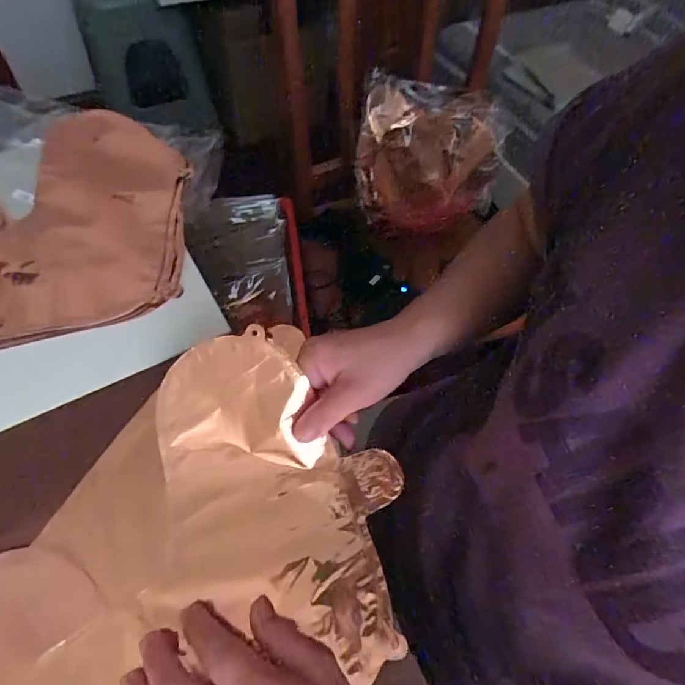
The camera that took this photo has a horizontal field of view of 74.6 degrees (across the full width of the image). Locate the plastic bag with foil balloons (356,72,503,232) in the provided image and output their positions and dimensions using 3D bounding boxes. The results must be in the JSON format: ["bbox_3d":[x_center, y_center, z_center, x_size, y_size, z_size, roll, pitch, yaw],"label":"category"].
[{"bbox_3d":[0.174,-0.376,0.899,0.284,0.065,0.294,0,97,-12],"label":"plastic bag with foil balloons"}]

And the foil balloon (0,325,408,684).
[{"bbox_3d":[-0.127,0.196,0.245,0.407,0.057,0.344,-21,63,-16],"label":"foil balloon"}]

